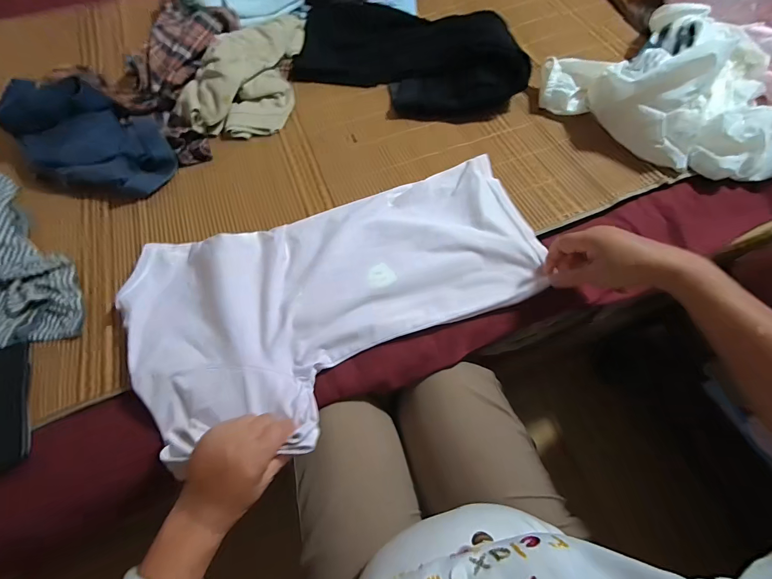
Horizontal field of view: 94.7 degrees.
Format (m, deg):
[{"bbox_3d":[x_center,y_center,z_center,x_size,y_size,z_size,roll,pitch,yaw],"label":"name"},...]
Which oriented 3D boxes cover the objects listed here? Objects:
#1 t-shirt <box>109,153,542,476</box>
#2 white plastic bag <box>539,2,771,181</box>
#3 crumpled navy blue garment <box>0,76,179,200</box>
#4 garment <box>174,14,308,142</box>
[{"bbox_3d":[-0.053,0.000,0.491,0.550,0.034,0.302,-22,67,-9],"label":"t-shirt"},{"bbox_3d":[0.483,-0.337,0.570,0.272,0.115,0.387,-39,69,-13],"label":"white plastic bag"},{"bbox_3d":[-0.509,-0.258,0.601,0.290,0.069,0.179,31,70,15],"label":"crumpled navy blue garment"},{"bbox_3d":[-0.272,-0.428,0.680,0.186,0.076,0.311,3,66,3],"label":"garment"}]

